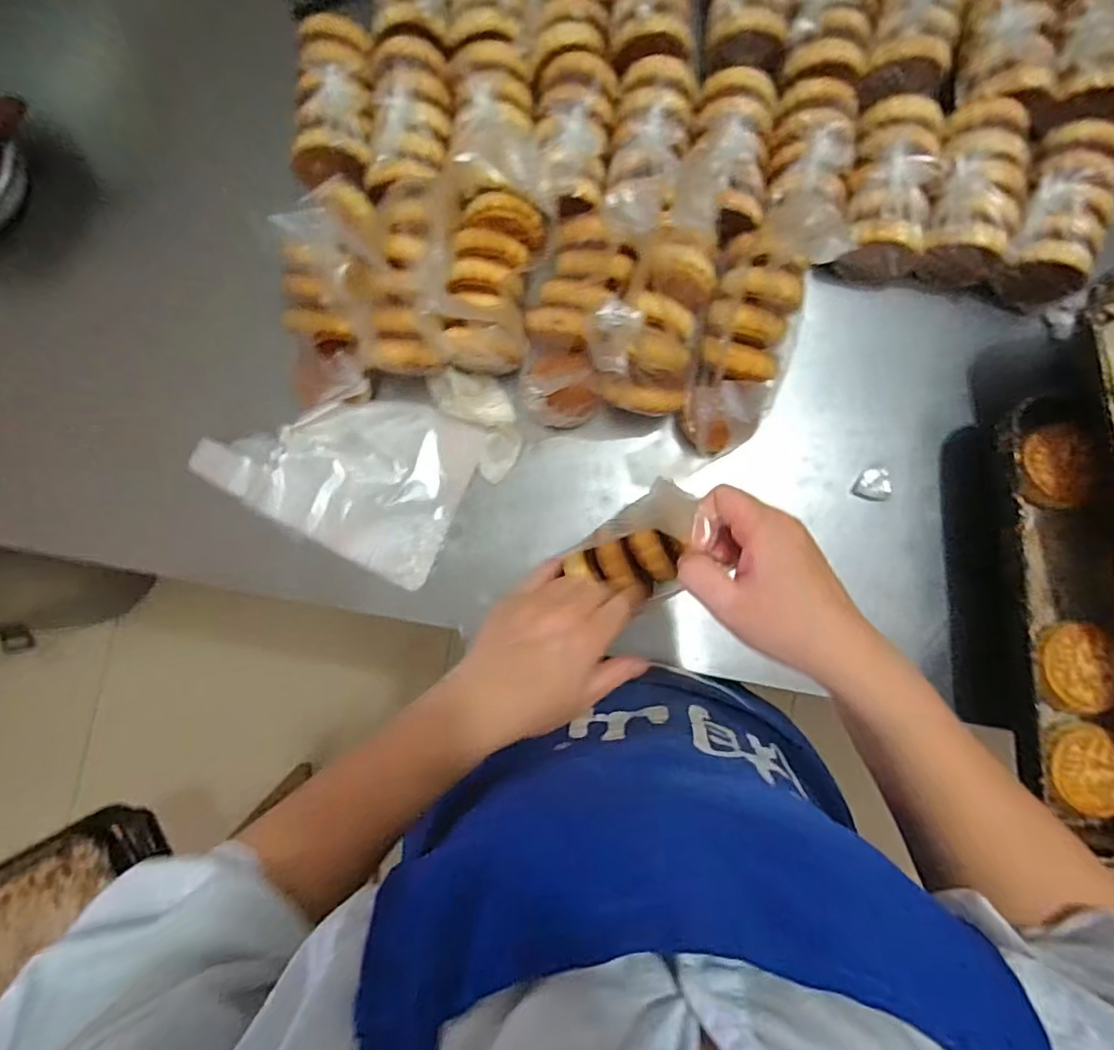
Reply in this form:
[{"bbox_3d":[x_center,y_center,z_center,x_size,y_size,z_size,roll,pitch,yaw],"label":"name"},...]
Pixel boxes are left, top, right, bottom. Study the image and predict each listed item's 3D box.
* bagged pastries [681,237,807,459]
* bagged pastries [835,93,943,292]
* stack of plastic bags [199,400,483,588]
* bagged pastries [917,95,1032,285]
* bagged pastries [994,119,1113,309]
[{"bbox_3d":[0.177,-0.165,0.564,0.083,0.056,0.194,14,102,7],"label":"bagged pastries"},{"bbox_3d":[0.326,-0.328,0.584,0.086,0.072,0.152,10,86,3],"label":"bagged pastries"},{"bbox_3d":[-0.230,-0.065,0.626,0.272,0.035,0.182,25,90,7],"label":"stack of plastic bags"},{"bbox_3d":[0.402,-0.321,0.578,0.080,0.072,0.149,12,86,3],"label":"bagged pastries"},{"bbox_3d":[0.485,-0.299,0.578,0.083,0.078,0.148,23,86,4],"label":"bagged pastries"}]

